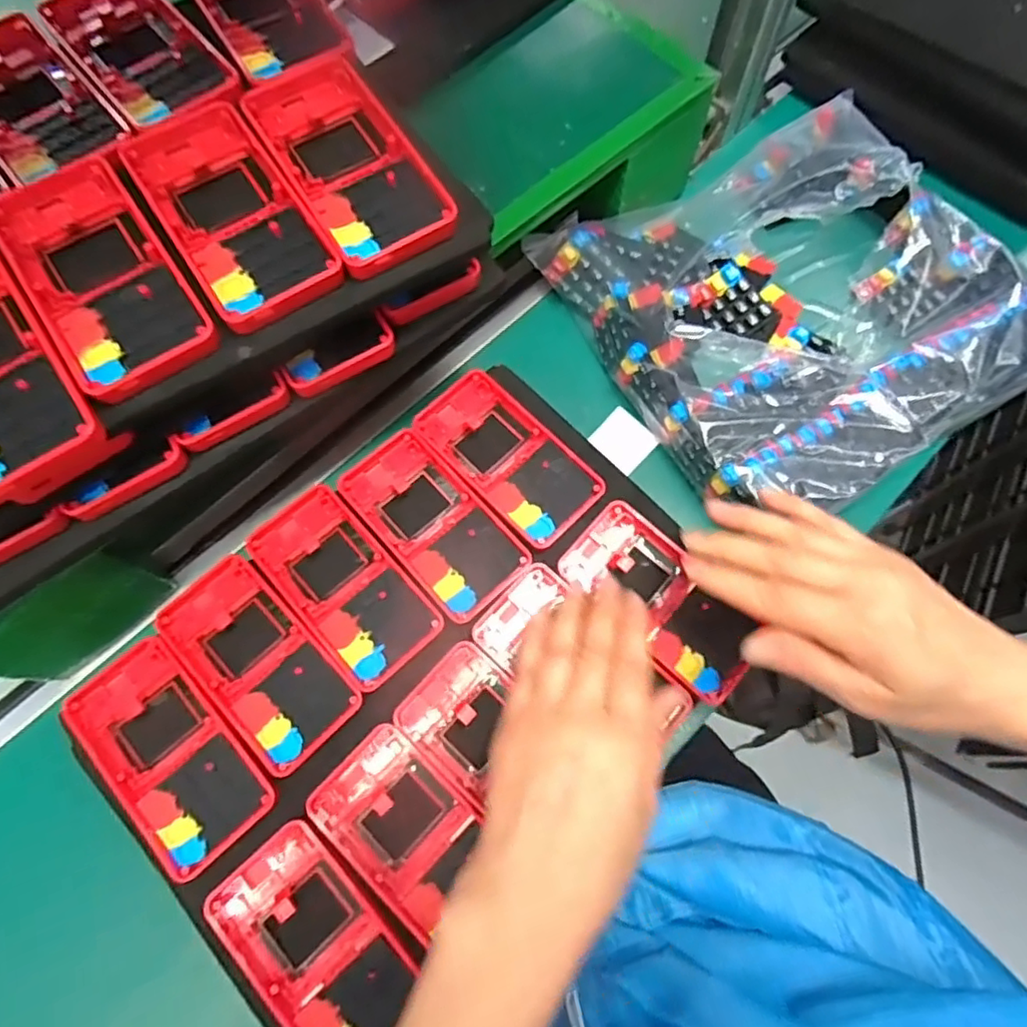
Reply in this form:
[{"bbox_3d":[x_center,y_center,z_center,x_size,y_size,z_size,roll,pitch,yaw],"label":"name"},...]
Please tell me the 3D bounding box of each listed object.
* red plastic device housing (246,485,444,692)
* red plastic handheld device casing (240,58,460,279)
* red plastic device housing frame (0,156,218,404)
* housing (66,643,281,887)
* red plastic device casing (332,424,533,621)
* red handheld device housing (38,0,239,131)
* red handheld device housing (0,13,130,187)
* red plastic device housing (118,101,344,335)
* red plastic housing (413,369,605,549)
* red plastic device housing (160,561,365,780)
[{"bbox_3d":[-0.103,0.040,0.377,0.060,0.015,0.124,-40,74,-13],"label":"red plastic device housing"},{"bbox_3d":[-0.085,-0.180,0.320,0.062,0.013,0.129,-30,72,-10],"label":"red plastic handheld device casing"},{"bbox_3d":[-0.195,-0.114,0.297,0.061,0.015,0.132,-33,73,-11],"label":"red plastic device housing frame"},{"bbox_3d":[-0.189,0.128,0.342,0.064,0.012,0.126,-42,75,-14],"label":"housing"},{"bbox_3d":[-0.050,0.006,0.393,0.060,0.020,0.122,-41,74,-13],"label":"red plastic device casing"},{"bbox_3d":[-0.209,-0.257,0.350,0.061,0.017,0.131,-38,74,-13],"label":"red handheld device housing"},{"bbox_3d":[-0.255,-0.216,0.334,0.061,0.016,0.127,-39,74,-13],"label":"red handheld device housing"},{"bbox_3d":[-0.140,-0.150,0.309,0.061,0.016,0.129,-32,73,-11],"label":"red plastic device housing"},{"bbox_3d":[-0.004,-0.037,0.406,0.061,0.016,0.121,-42,75,-14],"label":"red plastic housing"},{"bbox_3d":[-0.147,0.083,0.359,0.060,0.012,0.122,-42,75,-14],"label":"red plastic device housing"}]

